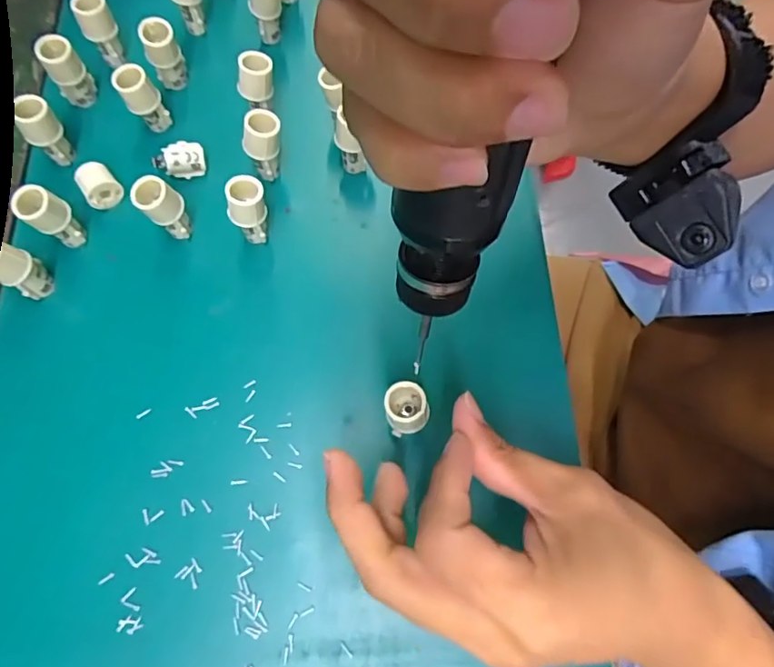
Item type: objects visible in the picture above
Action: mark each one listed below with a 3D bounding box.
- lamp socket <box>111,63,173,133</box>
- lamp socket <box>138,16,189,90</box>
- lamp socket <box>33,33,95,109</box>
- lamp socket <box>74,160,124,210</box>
[{"bbox_3d":[-0.144,-0.136,0.316,0.019,0.042,0.017,-31,73,-11],"label":"lamp socket"},{"bbox_3d":[-0.134,-0.167,0.327,0.019,0.046,0.016,-21,72,-8],"label":"lamp socket"},{"bbox_3d":[-0.192,-0.156,0.326,0.020,0.047,0.016,-31,73,-11],"label":"lamp socket"},{"bbox_3d":[-0.166,-0.085,0.309,0.019,0.021,0.020,-34,74,-12],"label":"lamp socket"}]

